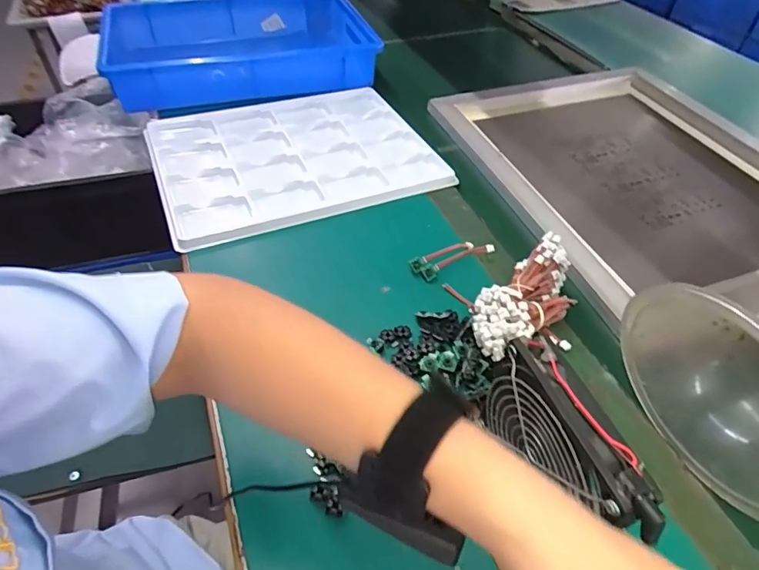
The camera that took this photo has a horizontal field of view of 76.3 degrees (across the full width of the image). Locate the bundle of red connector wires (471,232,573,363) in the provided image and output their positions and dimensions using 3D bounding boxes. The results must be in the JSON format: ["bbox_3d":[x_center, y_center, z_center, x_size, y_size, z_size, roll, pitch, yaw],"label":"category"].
[{"bbox_3d":[0.145,0.013,0.475,0.065,0.046,0.149,36,55,26],"label":"bundle of red connector wires"}]

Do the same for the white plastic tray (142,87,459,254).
[{"bbox_3d":[-0.117,-0.183,0.670,0.361,0.030,0.280,-19,51,-20],"label":"white plastic tray"}]

